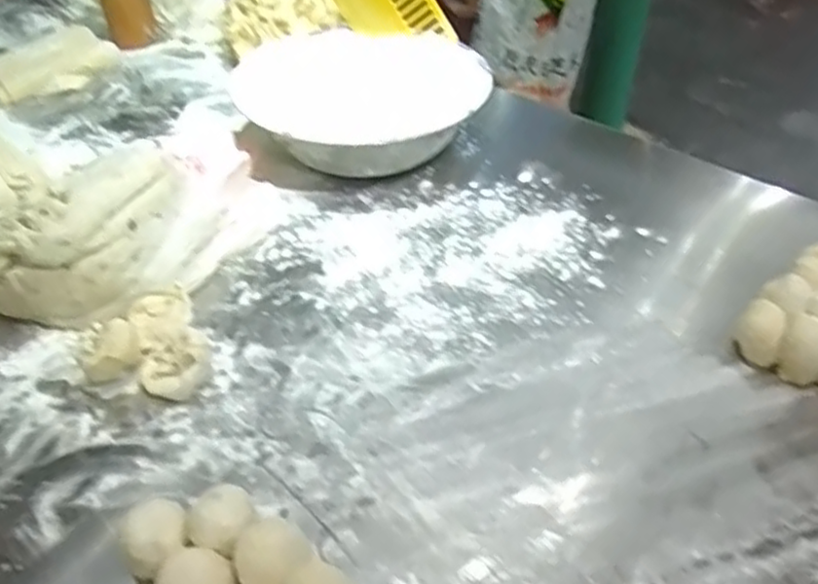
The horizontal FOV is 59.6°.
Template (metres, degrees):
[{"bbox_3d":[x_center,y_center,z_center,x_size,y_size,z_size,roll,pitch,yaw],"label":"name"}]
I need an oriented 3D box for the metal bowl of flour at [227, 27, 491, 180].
[{"bbox_3d":[-0.050,-0.210,0.791,0.239,0.084,0.227,-1,42,1],"label":"metal bowl of flour"}]

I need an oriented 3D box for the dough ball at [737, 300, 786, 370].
[{"bbox_3d":[0.285,0.033,0.578,0.032,0.040,0.035,-1,42,1],"label":"dough ball"}]

